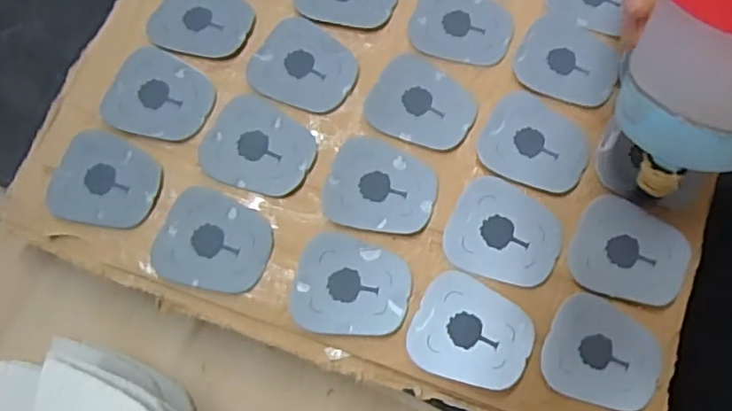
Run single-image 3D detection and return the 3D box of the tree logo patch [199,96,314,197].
[{"bbox_3d":[-0.039,-0.022,0.213,0.039,0.004,0.033,23,73,6],"label":"tree logo patch"}]

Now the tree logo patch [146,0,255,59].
[{"bbox_3d":[-0.064,-0.072,0.230,0.036,0.004,0.033,24,73,6],"label":"tree logo patch"}]

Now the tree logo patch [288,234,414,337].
[{"bbox_3d":[-0.005,0.028,0.200,0.038,0.004,0.033,12,72,2],"label":"tree logo patch"}]

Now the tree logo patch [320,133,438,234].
[{"bbox_3d":[0.005,-0.007,0.210,0.038,0.004,0.033,16,72,4],"label":"tree logo patch"}]

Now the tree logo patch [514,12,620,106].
[{"bbox_3d":[0.078,-0.056,0.228,0.038,0.004,0.034,24,73,6],"label":"tree logo patch"}]

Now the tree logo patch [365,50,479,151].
[{"bbox_3d":[0.021,-0.038,0.219,0.037,0.004,0.033,27,73,7],"label":"tree logo patch"}]

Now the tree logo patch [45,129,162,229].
[{"bbox_3d":[-0.094,-0.009,0.211,0.038,0.004,0.033,20,72,5],"label":"tree logo patch"}]

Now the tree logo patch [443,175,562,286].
[{"bbox_3d":[0.048,0.010,0.206,0.038,0.004,0.033,23,82,3],"label":"tree logo patch"}]

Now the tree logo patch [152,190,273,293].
[{"bbox_3d":[-0.053,0.012,0.204,0.038,0.004,0.033,16,72,4],"label":"tree logo patch"}]

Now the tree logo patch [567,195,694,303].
[{"bbox_3d":[0.092,0.017,0.205,0.038,0.004,0.033,26,73,7],"label":"tree logo patch"}]

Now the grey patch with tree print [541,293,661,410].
[{"bbox_3d":[0.080,0.050,0.197,0.038,0.004,0.034,26,73,7],"label":"grey patch with tree print"}]

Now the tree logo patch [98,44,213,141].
[{"bbox_3d":[-0.077,-0.040,0.219,0.038,0.004,0.034,26,73,7],"label":"tree logo patch"}]

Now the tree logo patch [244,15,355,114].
[{"bbox_3d":[-0.023,-0.053,0.223,0.038,0.004,0.035,30,74,8],"label":"tree logo patch"}]

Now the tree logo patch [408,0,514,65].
[{"bbox_3d":[0.037,-0.072,0.230,0.039,0.004,0.033,17,72,4],"label":"tree logo patch"}]

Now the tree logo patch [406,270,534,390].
[{"bbox_3d":[0.035,0.043,0.197,0.038,0.004,0.033,23,78,11],"label":"tree logo patch"}]

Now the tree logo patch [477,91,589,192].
[{"bbox_3d":[0.062,-0.023,0.216,0.038,0.004,0.034,29,73,8],"label":"tree logo patch"}]

